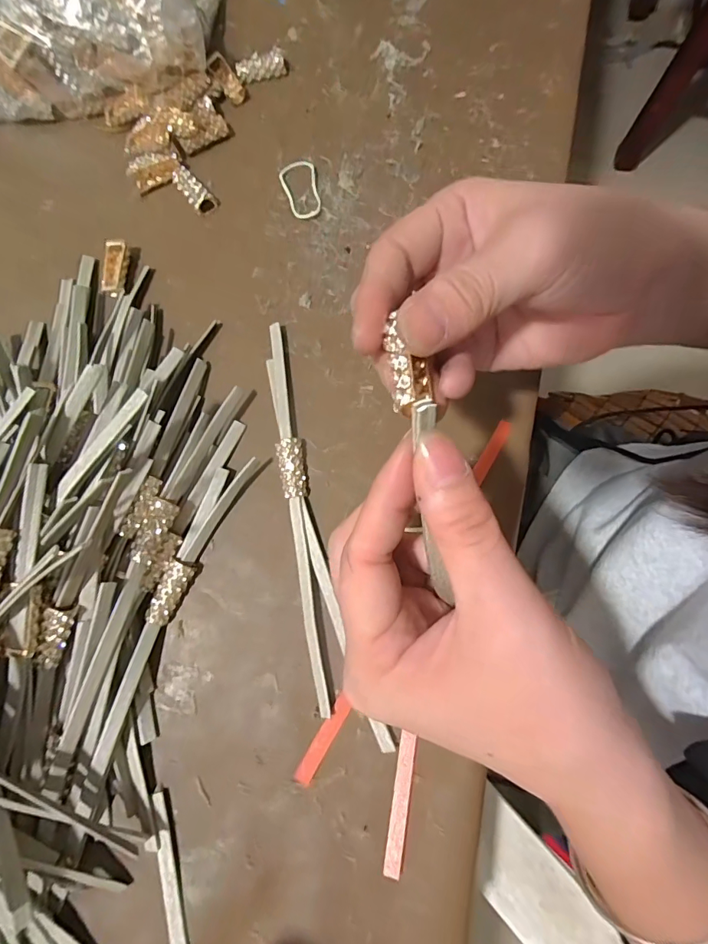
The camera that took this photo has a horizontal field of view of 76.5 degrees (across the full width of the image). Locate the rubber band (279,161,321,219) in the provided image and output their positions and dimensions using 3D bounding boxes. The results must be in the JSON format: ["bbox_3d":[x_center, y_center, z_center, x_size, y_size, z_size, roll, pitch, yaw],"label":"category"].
[{"bbox_3d":[-0.037,-0.196,0.311,0.025,0.004,0.045,-8,78,-1],"label":"rubber band"}]

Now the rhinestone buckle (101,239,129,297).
[{"bbox_3d":[-0.158,-0.135,0.297,0.015,0.010,0.038,5,78,2],"label":"rhinestone buckle"}]

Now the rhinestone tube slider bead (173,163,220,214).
[{"bbox_3d":[-0.110,-0.195,0.309,0.016,0.009,0.038,-39,80,-7],"label":"rhinestone tube slider bead"}]

